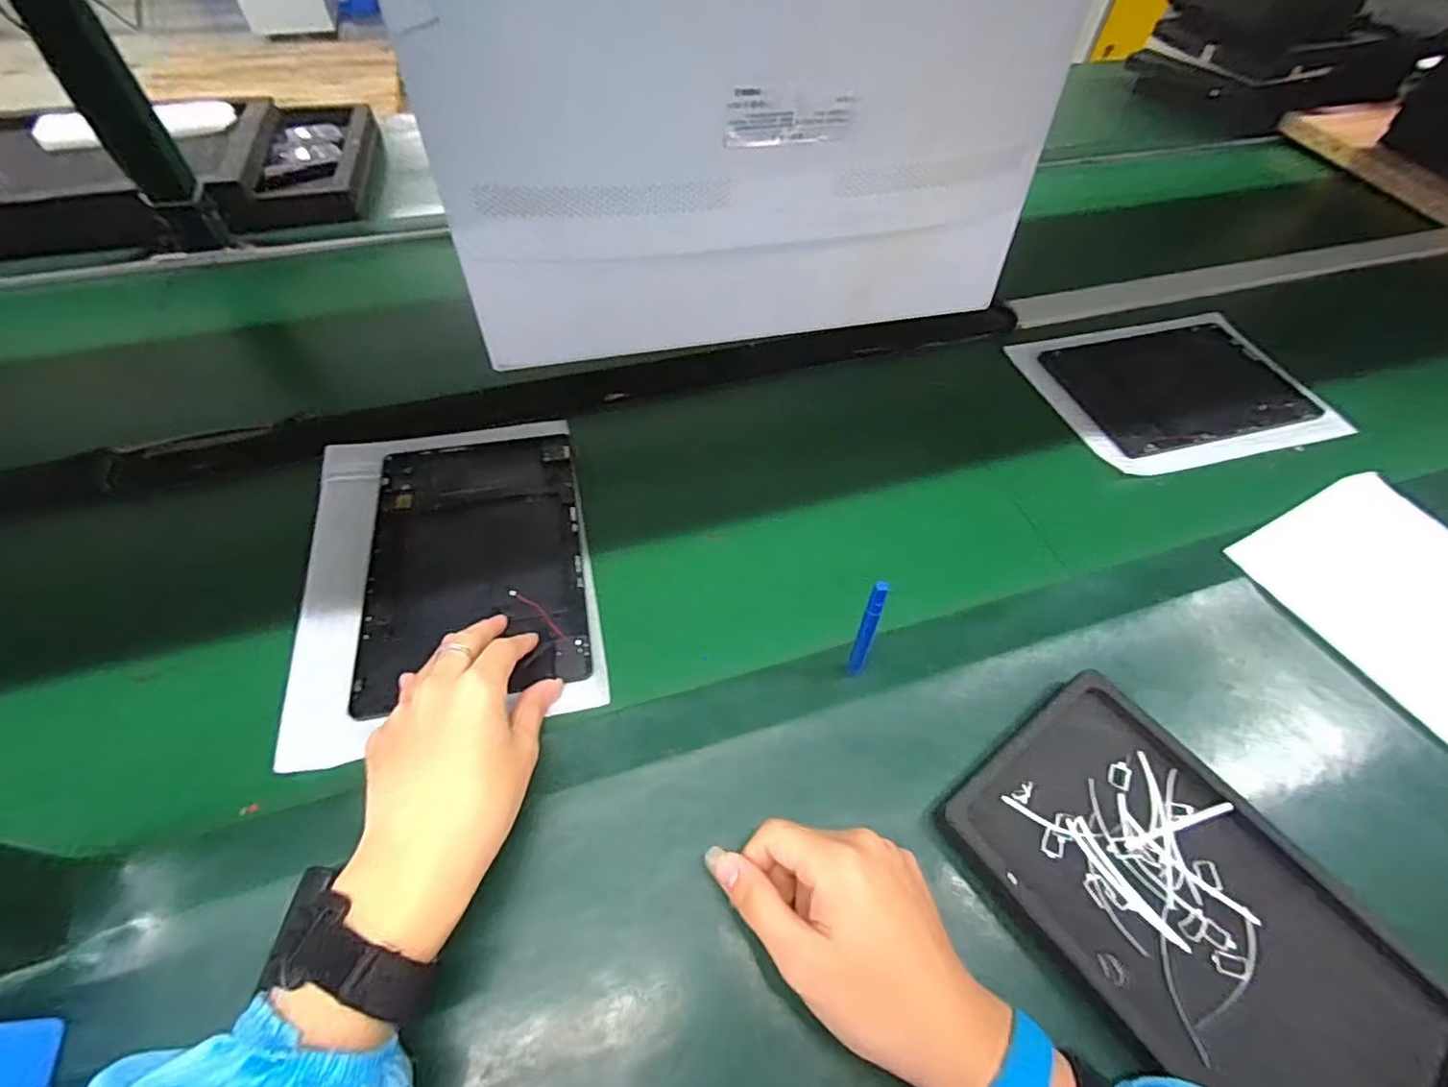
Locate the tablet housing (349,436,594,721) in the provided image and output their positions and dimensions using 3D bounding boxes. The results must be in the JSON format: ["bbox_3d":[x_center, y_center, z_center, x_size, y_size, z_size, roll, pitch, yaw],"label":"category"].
[{"bbox_3d":[-0.188,0.007,0.470,0.153,0.011,0.229,-8,55,-9],"label":"tablet housing"}]

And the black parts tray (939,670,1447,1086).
[{"bbox_3d":[0.261,0.199,0.344,0.163,0.030,0.235,-31,61,-23],"label":"black parts tray"}]

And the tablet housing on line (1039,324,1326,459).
[{"bbox_3d":[0.472,-0.165,0.639,0.244,0.013,0.160,-10,55,-10],"label":"tablet housing on line"}]

